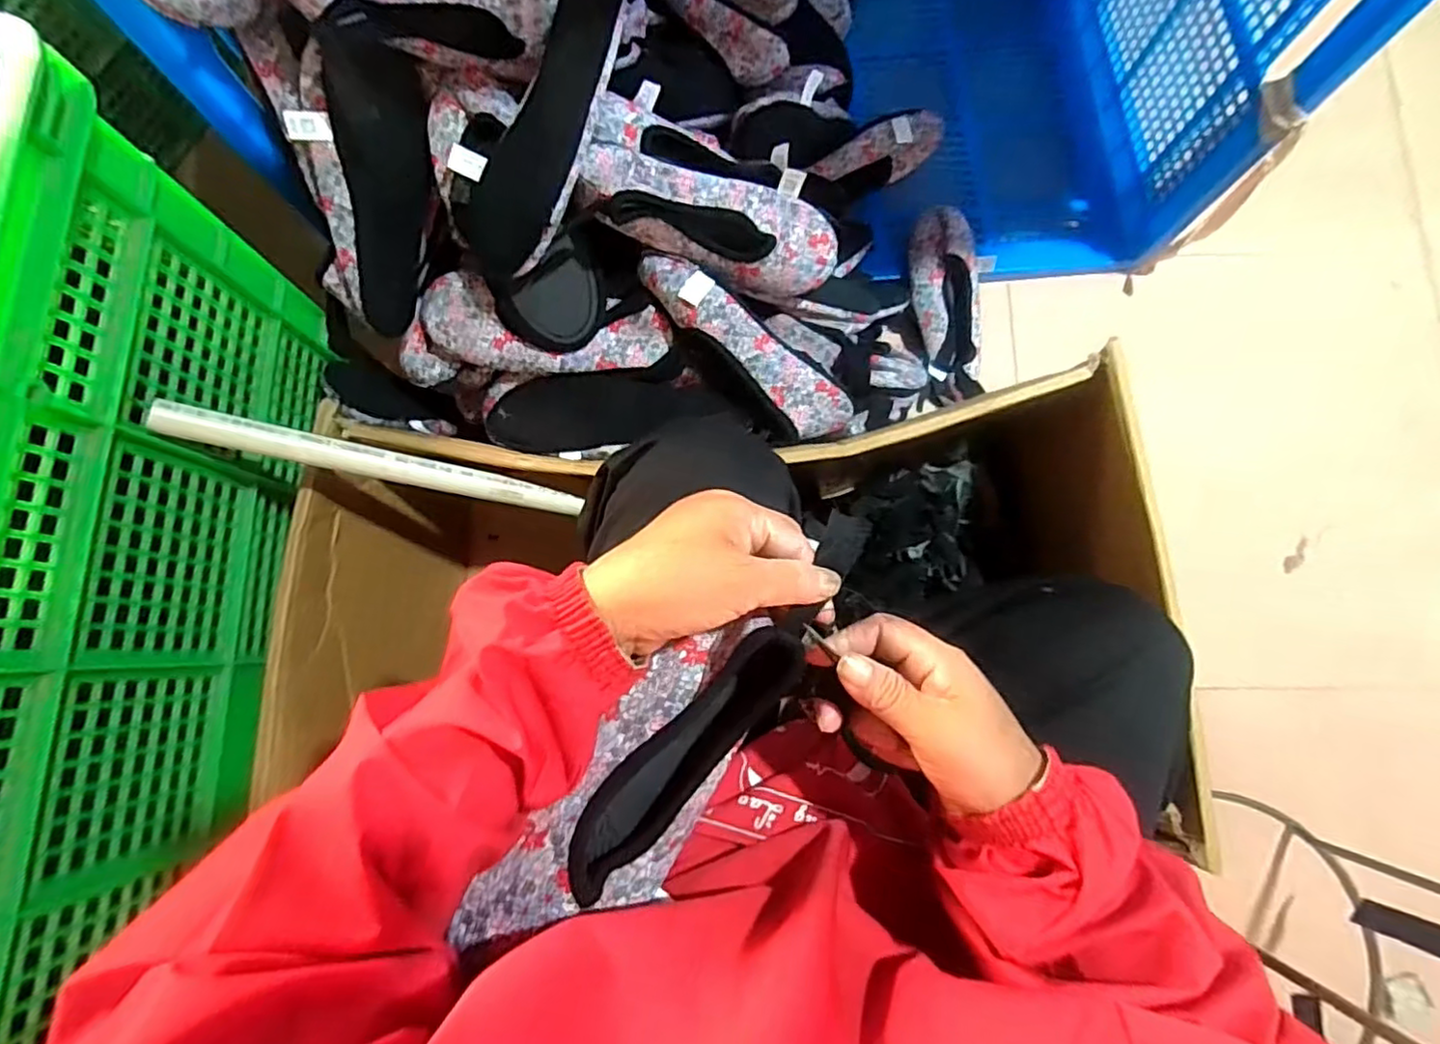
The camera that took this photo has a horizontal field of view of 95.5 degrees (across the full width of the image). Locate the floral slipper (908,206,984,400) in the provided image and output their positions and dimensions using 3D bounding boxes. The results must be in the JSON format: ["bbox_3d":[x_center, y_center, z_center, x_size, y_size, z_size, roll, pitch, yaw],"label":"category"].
[{"bbox_3d":[0.293,-0.282,0.843,0.087,0.071,0.243,1,80,0],"label":"floral slipper"}]

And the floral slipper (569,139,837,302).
[{"bbox_3d":[-0.006,-0.272,0.607,0.251,0.072,0.065,9,79,-24],"label":"floral slipper"}]

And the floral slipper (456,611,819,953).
[{"bbox_3d":[-0.041,0.141,0.343,0.074,0.046,0.224,42,84,7],"label":"floral slipper"}]

